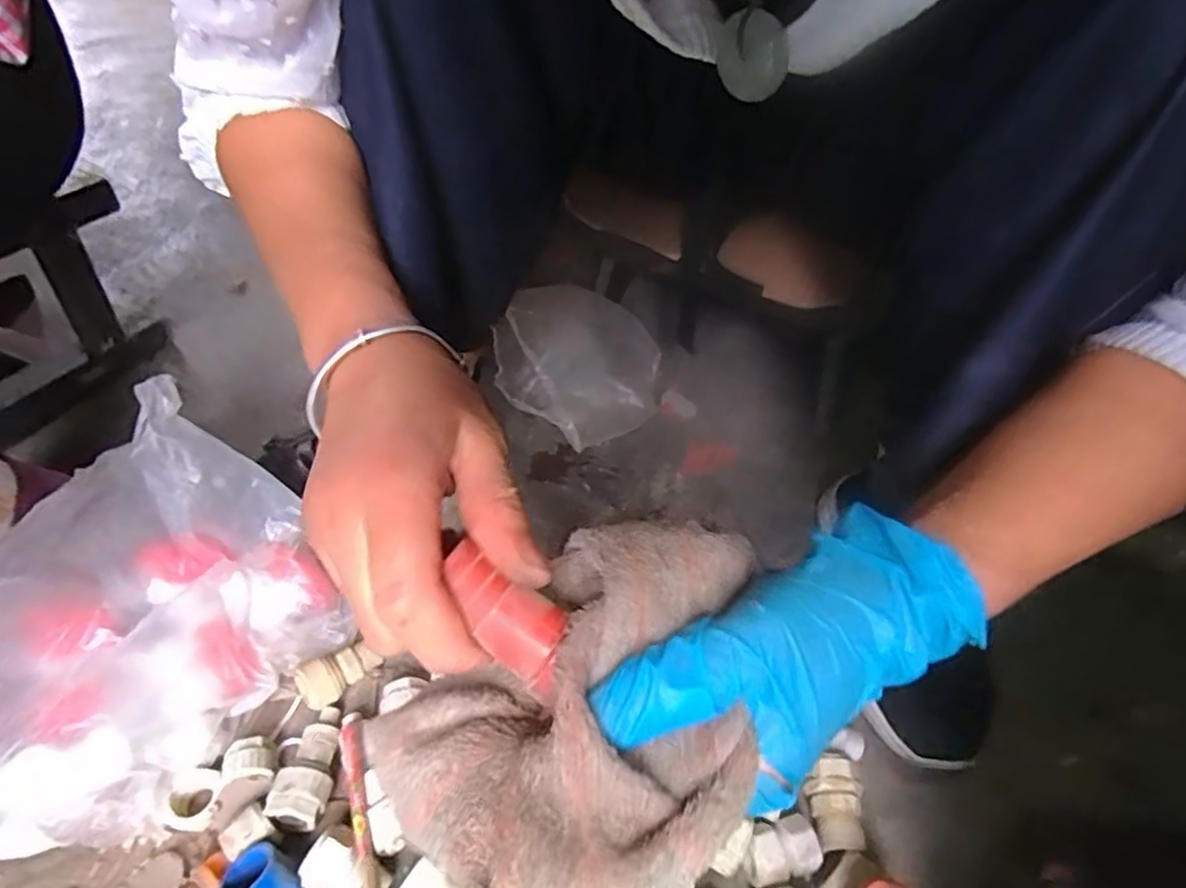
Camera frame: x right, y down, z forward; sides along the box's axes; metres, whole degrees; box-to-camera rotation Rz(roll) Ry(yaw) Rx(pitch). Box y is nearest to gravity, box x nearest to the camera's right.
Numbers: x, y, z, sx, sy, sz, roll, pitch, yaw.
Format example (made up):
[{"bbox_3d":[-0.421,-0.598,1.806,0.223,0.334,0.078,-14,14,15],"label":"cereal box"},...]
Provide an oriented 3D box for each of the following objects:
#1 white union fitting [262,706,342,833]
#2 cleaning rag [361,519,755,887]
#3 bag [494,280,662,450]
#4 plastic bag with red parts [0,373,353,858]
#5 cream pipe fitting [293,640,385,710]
[{"bbox_3d":[-0.169,0.194,0.389,0.031,0.031,0.067,11,46,5],"label":"white union fitting"},{"bbox_3d":[-0.001,0.080,0.206,0.127,0.071,0.104,-31,56,-30],"label":"cleaning rag"},{"bbox_3d":[-0.012,-0.079,0.610,0.149,0.045,0.192,7,45,1],"label":"bag"},{"bbox_3d":[-0.279,0.104,0.369,0.145,0.172,0.236,30,50,22],"label":"plastic bag with red parts"},{"bbox_3d":[-0.172,0.155,0.432,0.028,0.023,0.051,37,54,27],"label":"cream pipe fitting"}]

